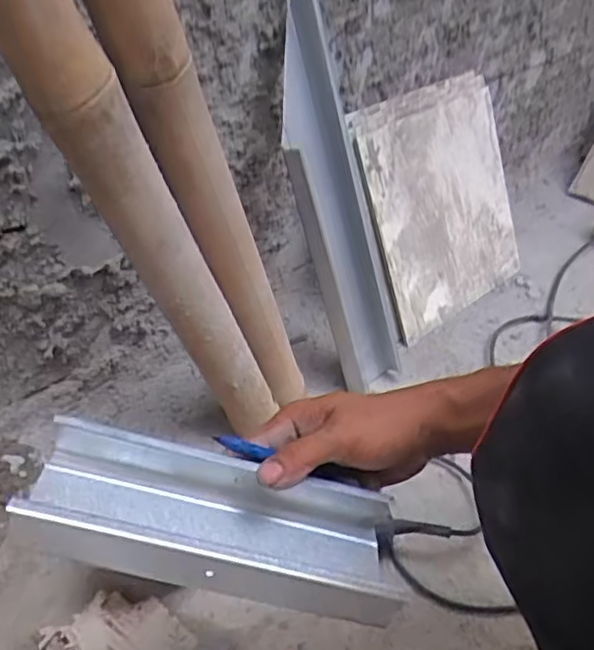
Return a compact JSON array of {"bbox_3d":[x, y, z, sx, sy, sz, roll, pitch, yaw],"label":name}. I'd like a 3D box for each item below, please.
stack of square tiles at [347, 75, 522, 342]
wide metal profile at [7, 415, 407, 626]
[{"bbox_3d":[0.213,-0.182,0.948,0.323,0.321,0.026,-30,21,-36],"label":"stack of square tiles"},{"bbox_3d":[-0.047,0.111,0.389,0.212,0.039,0.077,15,38,-12],"label":"wide metal profile"}]

